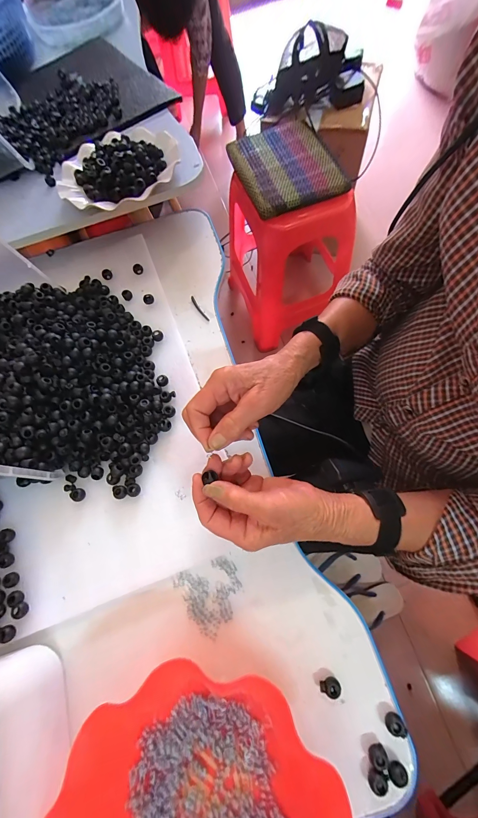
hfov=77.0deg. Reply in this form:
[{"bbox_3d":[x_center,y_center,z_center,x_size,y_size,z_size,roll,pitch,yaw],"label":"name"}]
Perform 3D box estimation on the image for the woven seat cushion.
[{"bbox_3d":[0.113,-0.639,0.784,0.240,0.031,0.299,-21,69,-2],"label":"woven seat cushion"}]

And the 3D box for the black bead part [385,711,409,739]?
[{"bbox_3d":[0.144,0.291,0.276,0.015,0.014,0.016,0,69,1],"label":"black bead part"}]

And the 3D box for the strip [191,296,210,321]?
[{"bbox_3d":[-0.061,-0.155,0.465,0.006,0.005,0.052,-30,71,-10],"label":"strip"}]

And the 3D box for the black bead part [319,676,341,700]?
[{"bbox_3d":[0.089,0.269,0.289,0.018,0.010,0.014,-13,69,-4],"label":"black bead part"}]

